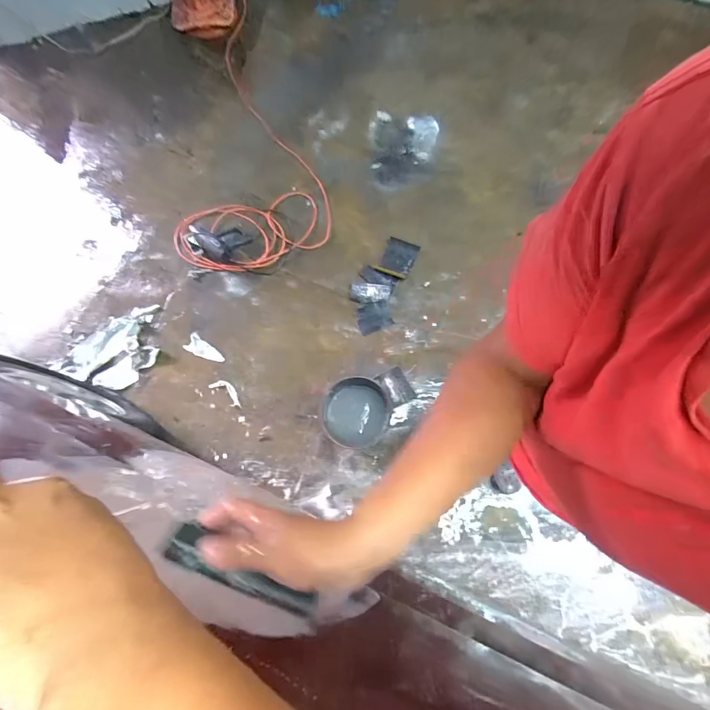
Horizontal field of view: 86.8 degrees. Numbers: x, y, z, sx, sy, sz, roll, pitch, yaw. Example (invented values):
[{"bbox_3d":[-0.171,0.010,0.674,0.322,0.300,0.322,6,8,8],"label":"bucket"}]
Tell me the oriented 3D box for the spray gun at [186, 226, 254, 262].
[{"bbox_3d":[-0.592,-0.486,1.619,0.259,0.085,0.161,-1,73,5],"label":"spray gun"}]

